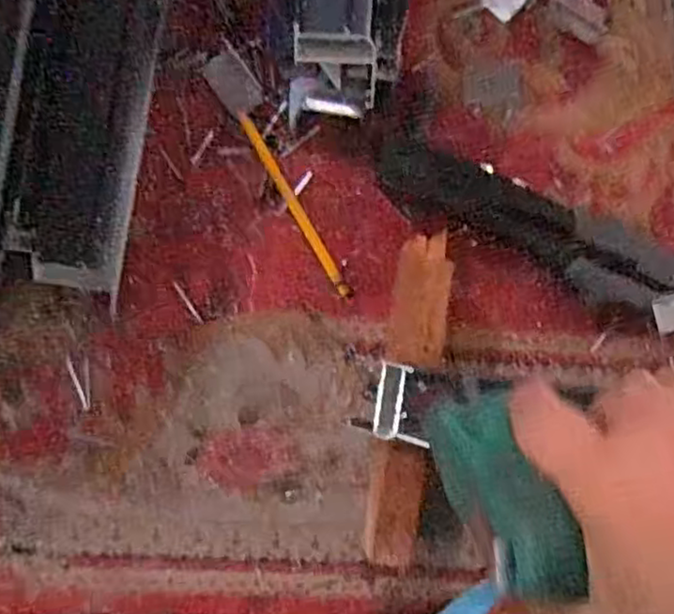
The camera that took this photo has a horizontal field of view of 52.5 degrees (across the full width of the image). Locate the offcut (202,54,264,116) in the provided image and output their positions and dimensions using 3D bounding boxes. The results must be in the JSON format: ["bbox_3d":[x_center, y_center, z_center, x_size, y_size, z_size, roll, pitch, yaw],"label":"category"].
[{"bbox_3d":[-0.071,-0.153,0.469,0.026,0.004,0.040,-34,103,4],"label":"offcut"}]

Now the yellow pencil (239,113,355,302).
[{"bbox_3d":[-0.030,-0.070,0.480,0.010,0.006,0.144,-31,94,-3],"label":"yellow pencil"}]

